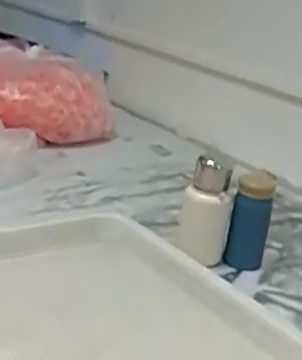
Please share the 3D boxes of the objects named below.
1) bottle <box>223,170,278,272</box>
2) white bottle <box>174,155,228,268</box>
[{"bbox_3d":[0.169,0.070,1.092,0.065,0.160,0.055,18,22,29],"label":"bottle"},{"bbox_3d":[0.096,0.045,1.097,0.083,0.179,0.061,9,19,6],"label":"white bottle"}]

